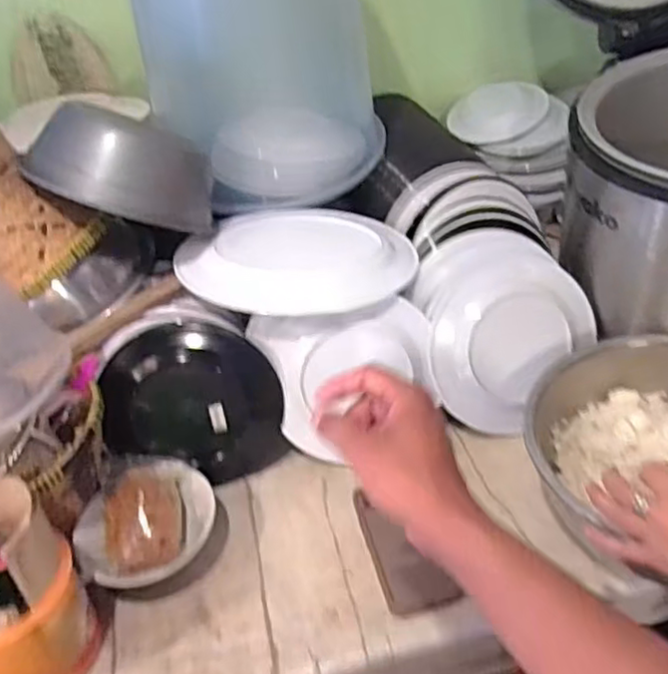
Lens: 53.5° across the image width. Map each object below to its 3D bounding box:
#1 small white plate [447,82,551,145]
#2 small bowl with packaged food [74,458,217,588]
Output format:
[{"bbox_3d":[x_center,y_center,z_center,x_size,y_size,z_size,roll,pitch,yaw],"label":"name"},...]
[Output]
[{"bbox_3d":[0.271,-0.376,1.124,0.168,0.027,0.147,0,60,29],"label":"small white plate"},{"bbox_3d":[-0.214,0.210,0.764,0.155,0.045,0.151,-20,48,-12],"label":"small bowl with packaged food"}]

